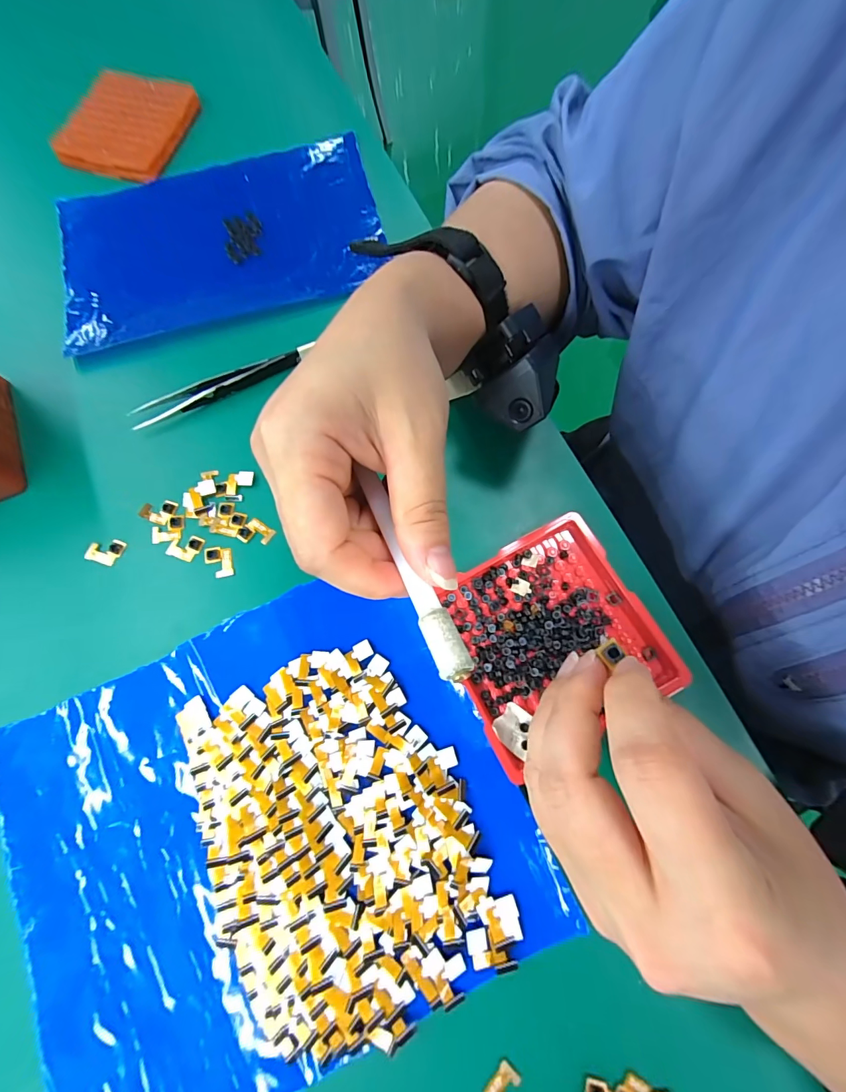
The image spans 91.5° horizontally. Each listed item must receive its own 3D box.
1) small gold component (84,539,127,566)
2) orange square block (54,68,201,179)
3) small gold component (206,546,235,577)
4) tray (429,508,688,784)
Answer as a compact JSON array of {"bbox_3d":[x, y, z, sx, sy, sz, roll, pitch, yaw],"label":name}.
[{"bbox_3d":[-0.178,0.002,0.230,0.018,0.004,0.015,15,76,6],"label":"small gold component"},{"bbox_3d":[-0.228,-0.326,0.316,0.084,0.010,0.086,17,76,6],"label":"orange square block"},{"bbox_3d":[-0.114,0.008,0.228,0.015,0.004,0.018,-14,75,-2],"label":"small gold component"},{"bbox_3d":[0.063,0.044,0.211,0.098,0.007,0.096,-27,76,-6],"label":"tray"}]

